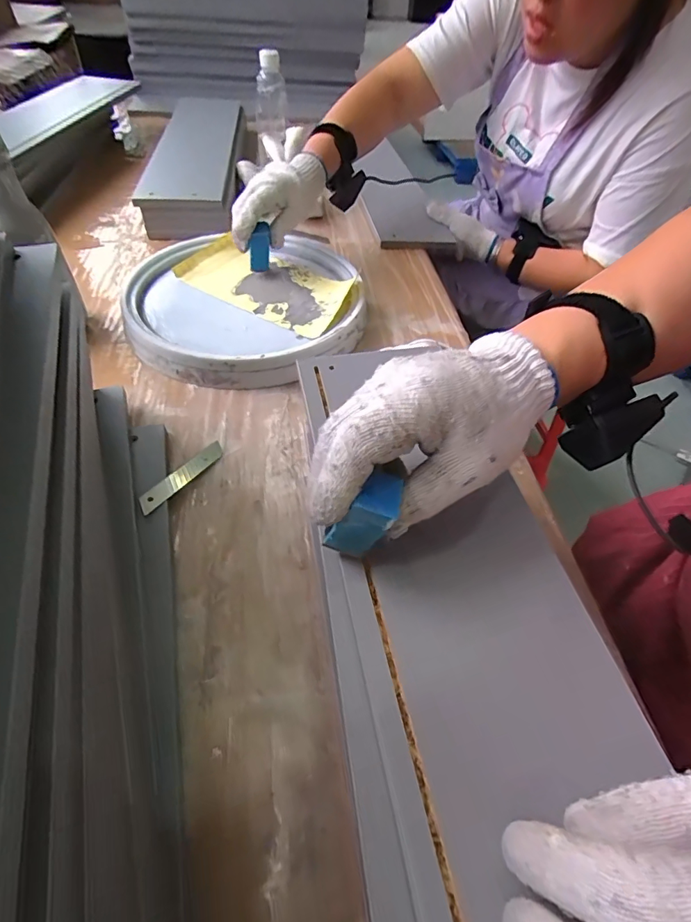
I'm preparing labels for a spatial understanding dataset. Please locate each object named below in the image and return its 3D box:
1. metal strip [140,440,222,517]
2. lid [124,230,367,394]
[{"bbox_3d":[-0.146,0.012,0.410,0.020,0.004,0.098,35,45,8],"label":"metal strip"},{"bbox_3d":[-0.121,-0.203,0.575,0.285,0.040,0.296,1,50,-1],"label":"lid"}]

